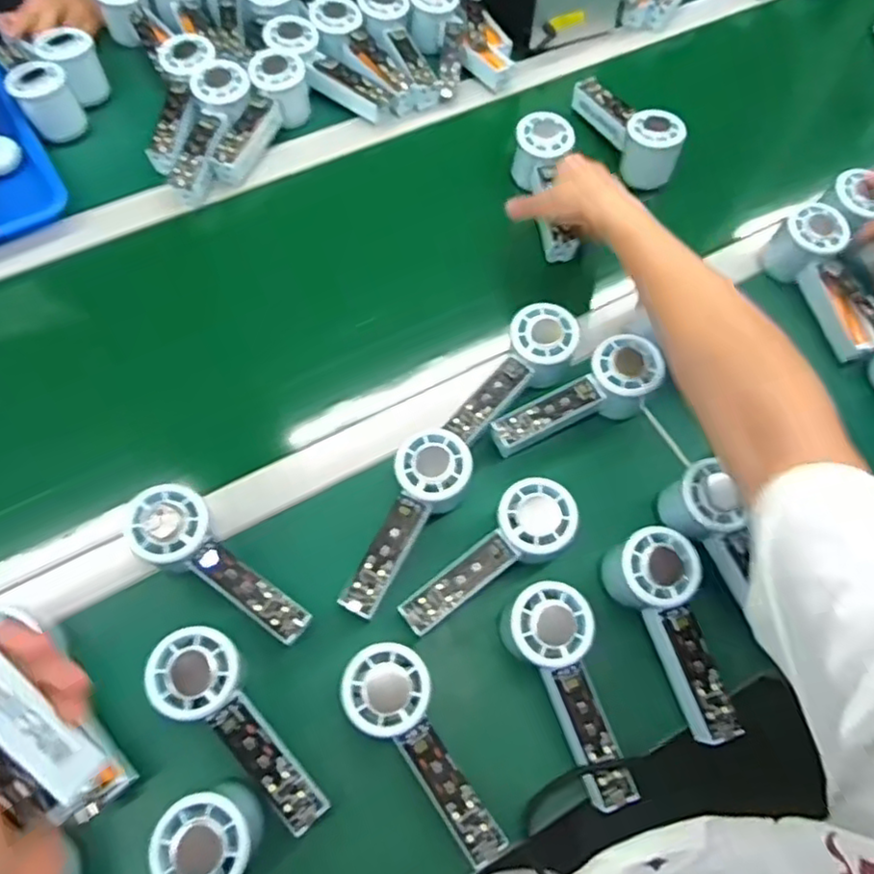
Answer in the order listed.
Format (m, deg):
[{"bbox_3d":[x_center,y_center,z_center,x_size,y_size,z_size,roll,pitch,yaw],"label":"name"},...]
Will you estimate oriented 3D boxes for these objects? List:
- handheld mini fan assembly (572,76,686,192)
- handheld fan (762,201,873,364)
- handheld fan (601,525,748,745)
[{"bbox_3d":[0.208,-0.342,0.708,0.049,0.054,0.162,-19,67,-11],"label":"handheld mini fan assembly"},{"bbox_3d":[0.372,-0.147,0.618,0.068,0.049,0.149,-13,66,-8],"label":"handheld fan"},{"bbox_3d":[0.175,0.141,0.477,0.059,0.038,0.151,-20,84,-11],"label":"handheld fan"}]

